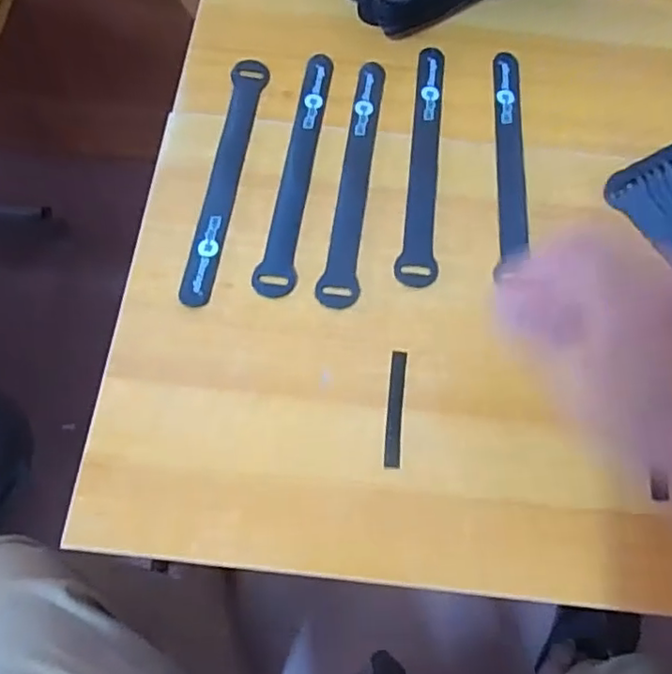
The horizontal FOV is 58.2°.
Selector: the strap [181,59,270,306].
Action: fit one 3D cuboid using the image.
[{"bbox_3d":[-0.076,-0.111,0.416,0.022,0.005,0.195,9,70,2],"label":"strap"}]

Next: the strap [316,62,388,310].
[{"bbox_3d":[0.013,-0.111,0.416,0.024,0.004,0.195,8,70,1],"label":"strap"}]

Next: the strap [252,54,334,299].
[{"bbox_3d":[-0.025,-0.117,0.420,0.025,0.004,0.195,10,70,2],"label":"strap"}]

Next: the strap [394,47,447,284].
[{"bbox_3d":[0.062,-0.124,0.424,0.024,0.004,0.194,7,70,1],"label":"strap"}]

